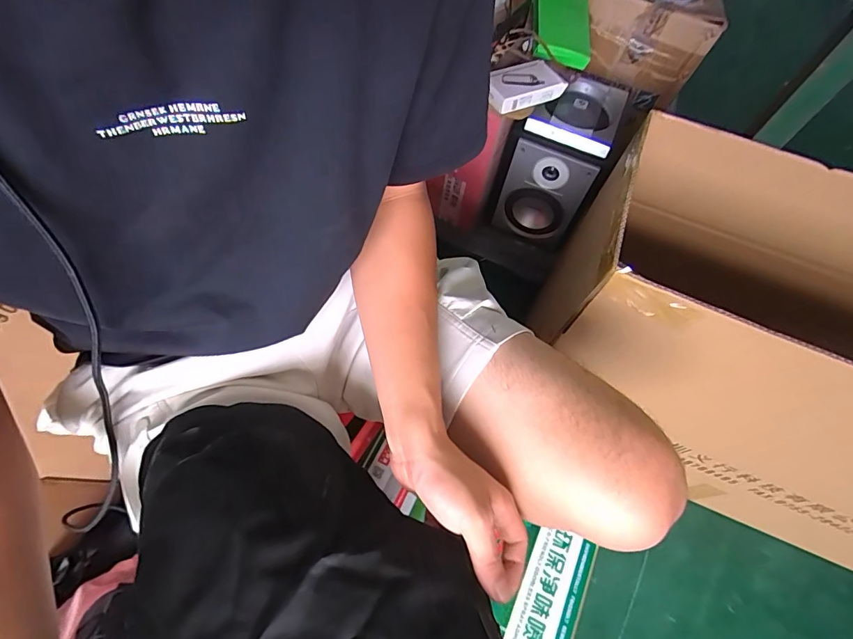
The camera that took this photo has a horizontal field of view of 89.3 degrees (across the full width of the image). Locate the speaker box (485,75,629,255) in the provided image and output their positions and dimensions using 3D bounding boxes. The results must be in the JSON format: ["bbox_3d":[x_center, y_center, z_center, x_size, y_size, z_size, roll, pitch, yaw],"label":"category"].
[{"bbox_3d":[0.258,-0.310,0.875,0.165,0.257,0.202,26,63,8],"label":"speaker box"}]

